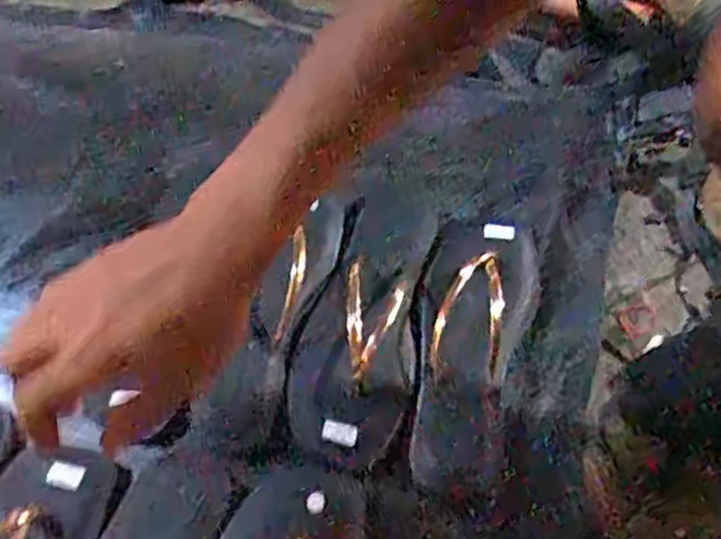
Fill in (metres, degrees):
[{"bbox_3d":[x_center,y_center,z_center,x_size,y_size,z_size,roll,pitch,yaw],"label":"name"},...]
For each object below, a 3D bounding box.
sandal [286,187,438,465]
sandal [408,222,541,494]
[{"bbox_3d":[0.008,0.038,0.614,0.093,0.044,0.233,15,59,6],"label":"sandal"},{"bbox_3d":[0.085,0.057,0.599,0.089,0.044,0.229,14,69,5],"label":"sandal"}]

